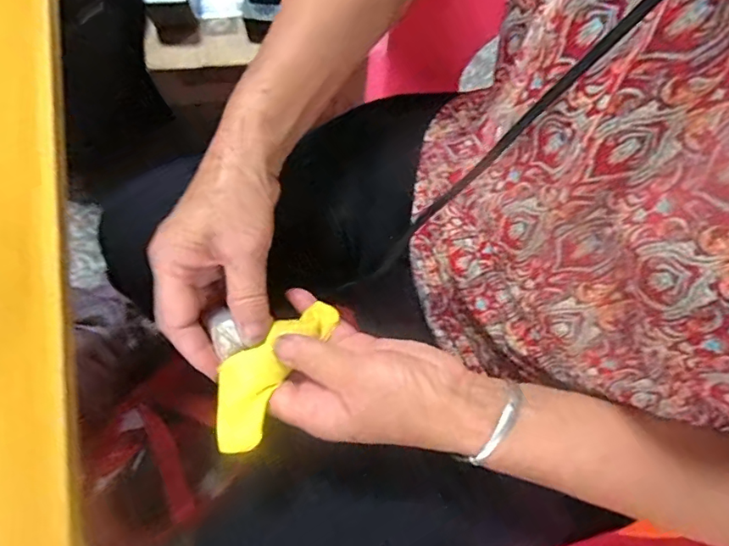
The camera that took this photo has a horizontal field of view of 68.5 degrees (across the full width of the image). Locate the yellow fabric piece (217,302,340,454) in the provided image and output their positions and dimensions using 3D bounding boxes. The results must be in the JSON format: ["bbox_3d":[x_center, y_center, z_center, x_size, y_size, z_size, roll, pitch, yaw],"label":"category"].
[{"bbox_3d":[-0.056,0.054,0.320,0.040,0.012,0.106,34,58,6],"label":"yellow fabric piece"}]

